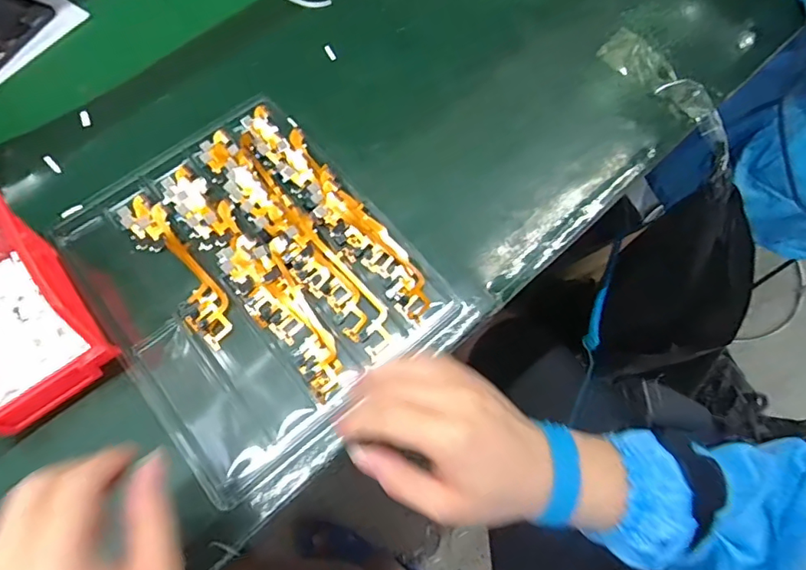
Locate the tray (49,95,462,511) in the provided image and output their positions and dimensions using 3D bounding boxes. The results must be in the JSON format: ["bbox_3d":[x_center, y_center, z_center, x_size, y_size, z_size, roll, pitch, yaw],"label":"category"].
[{"bbox_3d":[-0.118,-0.013,0.401,0.215,0.014,0.260,-37,70,-14],"label":"tray"}]

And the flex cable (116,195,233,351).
[{"bbox_3d":[-0.175,-0.016,0.402,0.034,0.009,0.144,-35,69,-14],"label":"flex cable"}]

